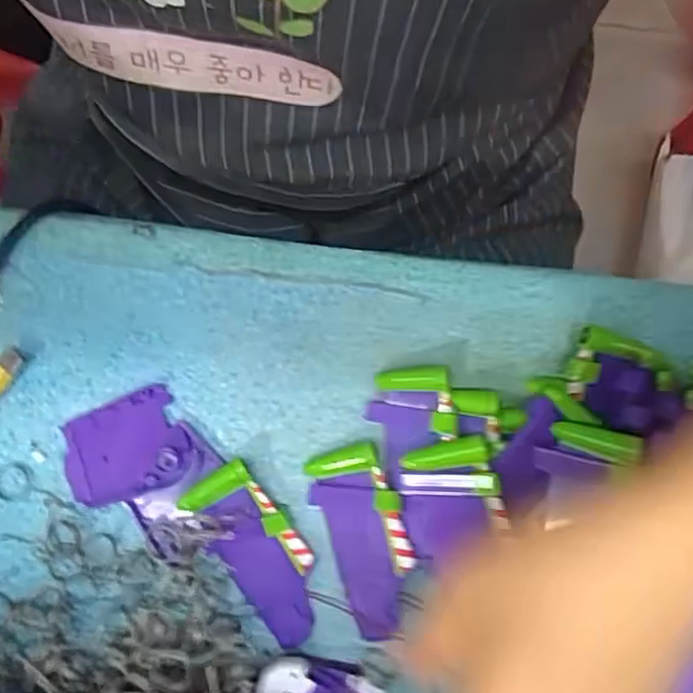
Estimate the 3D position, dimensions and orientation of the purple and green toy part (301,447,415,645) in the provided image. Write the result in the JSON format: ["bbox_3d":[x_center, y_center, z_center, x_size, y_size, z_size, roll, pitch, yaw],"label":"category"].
[{"bbox_3d":[0.010,0.092,0.320,0.043,0.009,0.087,-27,79,14],"label":"purple and green toy part"}]

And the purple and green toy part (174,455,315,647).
[{"bbox_3d":[-0.041,0.099,0.320,0.037,0.014,0.086,-36,81,-5],"label":"purple and green toy part"}]

